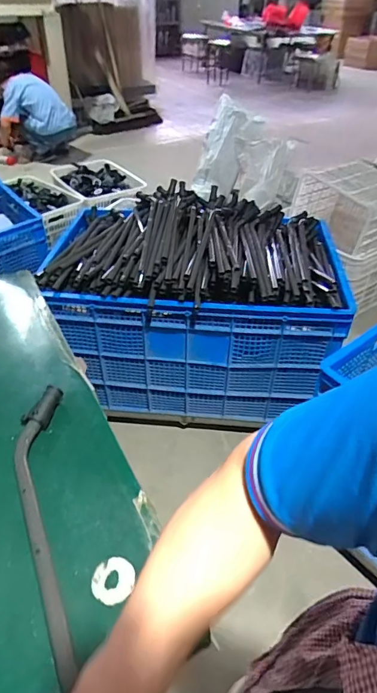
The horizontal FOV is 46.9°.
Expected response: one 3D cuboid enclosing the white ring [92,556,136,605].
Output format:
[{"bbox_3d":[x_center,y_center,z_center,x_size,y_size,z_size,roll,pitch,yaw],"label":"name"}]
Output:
[{"bbox_3d":[-0.081,0.251,0.470,0.044,0.004,0.047,1,40,-1],"label":"white ring"}]

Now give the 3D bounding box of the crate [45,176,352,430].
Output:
[{"bbox_3d":[-0.002,-0.172,1.670,0.977,0.582,0.619,4,40,3],"label":"crate"}]

